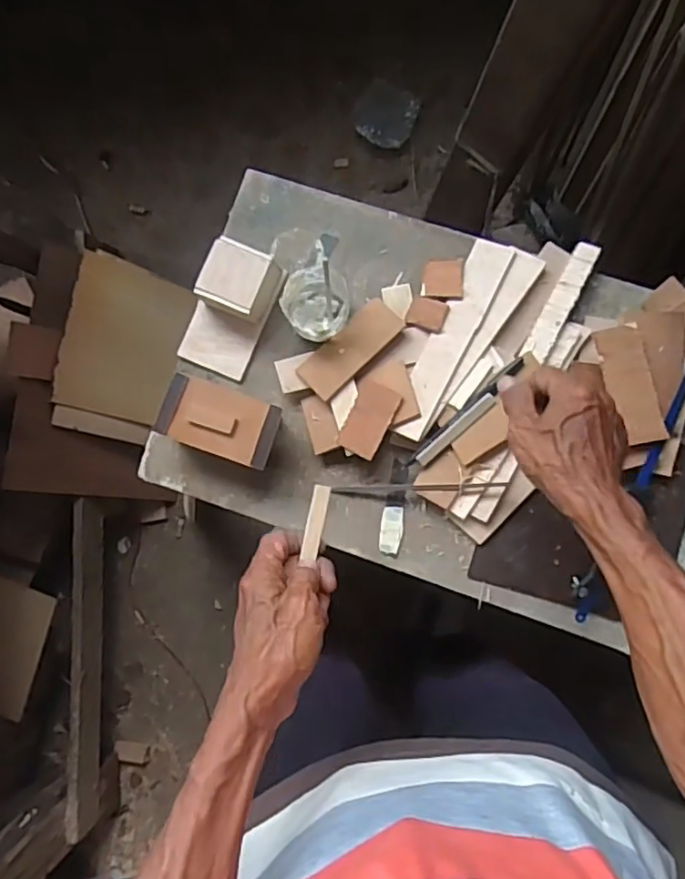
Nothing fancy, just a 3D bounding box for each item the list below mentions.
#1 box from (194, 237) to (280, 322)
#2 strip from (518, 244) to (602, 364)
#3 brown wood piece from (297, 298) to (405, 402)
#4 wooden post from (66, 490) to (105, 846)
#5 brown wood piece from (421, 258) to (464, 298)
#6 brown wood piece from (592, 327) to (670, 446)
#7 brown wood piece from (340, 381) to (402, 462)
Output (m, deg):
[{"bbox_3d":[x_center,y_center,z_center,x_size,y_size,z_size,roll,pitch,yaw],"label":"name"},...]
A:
[{"bbox_3d":[-0.102,-0.158,0.621,0.068,0.038,0.070,24,88,5],"label":"box"},{"bbox_3d":[0.215,-0.135,0.605,0.025,0.008,0.120,28,89,5],"label":"strip"},{"bbox_3d":[0.009,-0.090,0.614,0.108,0.005,0.045,-45,80,-2],"label":"brown wood piece"},{"bbox_3d":[-0.443,0.387,1.081,0.032,0.078,0.549,-2,86,4],"label":"wooden post"},{"bbox_3d":[0.101,-0.162,0.625,0.041,0.004,0.042,1,73,15],"label":"brown wood piece"},{"bbox_3d":[0.267,-0.051,0.573,0.038,0.005,0.109,-16,85,24],"label":"brown wood piece"},{"bbox_3d":[0.025,-0.020,0.601,0.044,0.006,0.072,25,83,11],"label":"brown wood piece"}]

